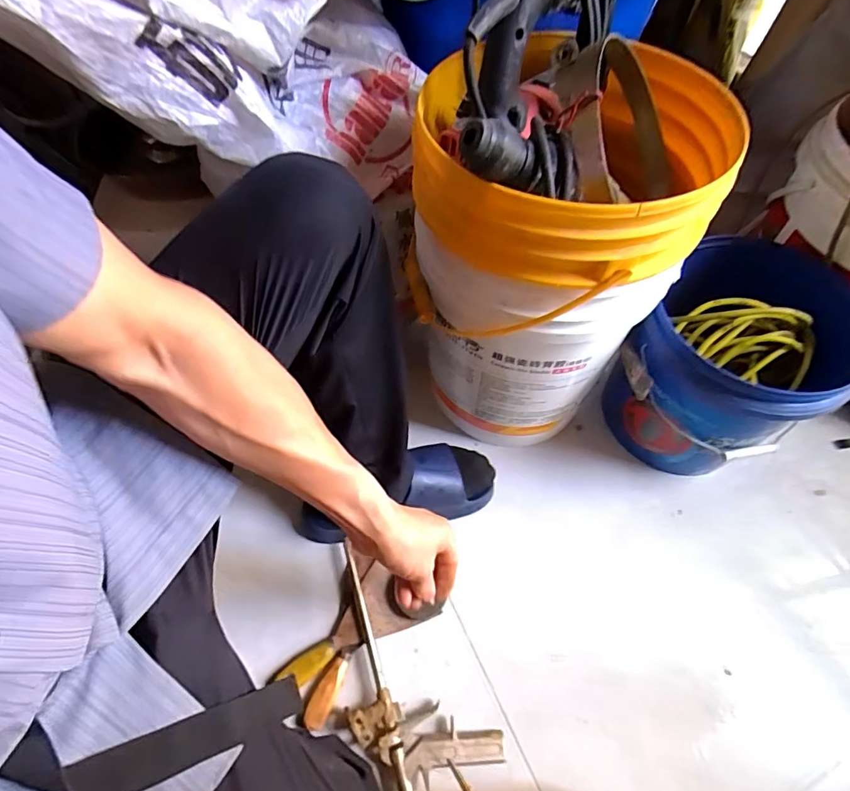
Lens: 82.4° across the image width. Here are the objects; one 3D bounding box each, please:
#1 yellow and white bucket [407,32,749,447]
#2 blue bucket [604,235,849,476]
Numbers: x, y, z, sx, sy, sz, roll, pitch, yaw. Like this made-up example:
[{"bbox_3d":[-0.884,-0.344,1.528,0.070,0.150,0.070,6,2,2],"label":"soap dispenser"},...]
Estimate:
[{"bbox_3d":[0.143,-0.159,0.630,0.291,0.447,0.302,17,60,10],"label":"yellow and white bucket"},{"bbox_3d":[0.424,-0.036,0.716,0.232,0.269,0.266,36,65,20],"label":"blue bucket"}]

